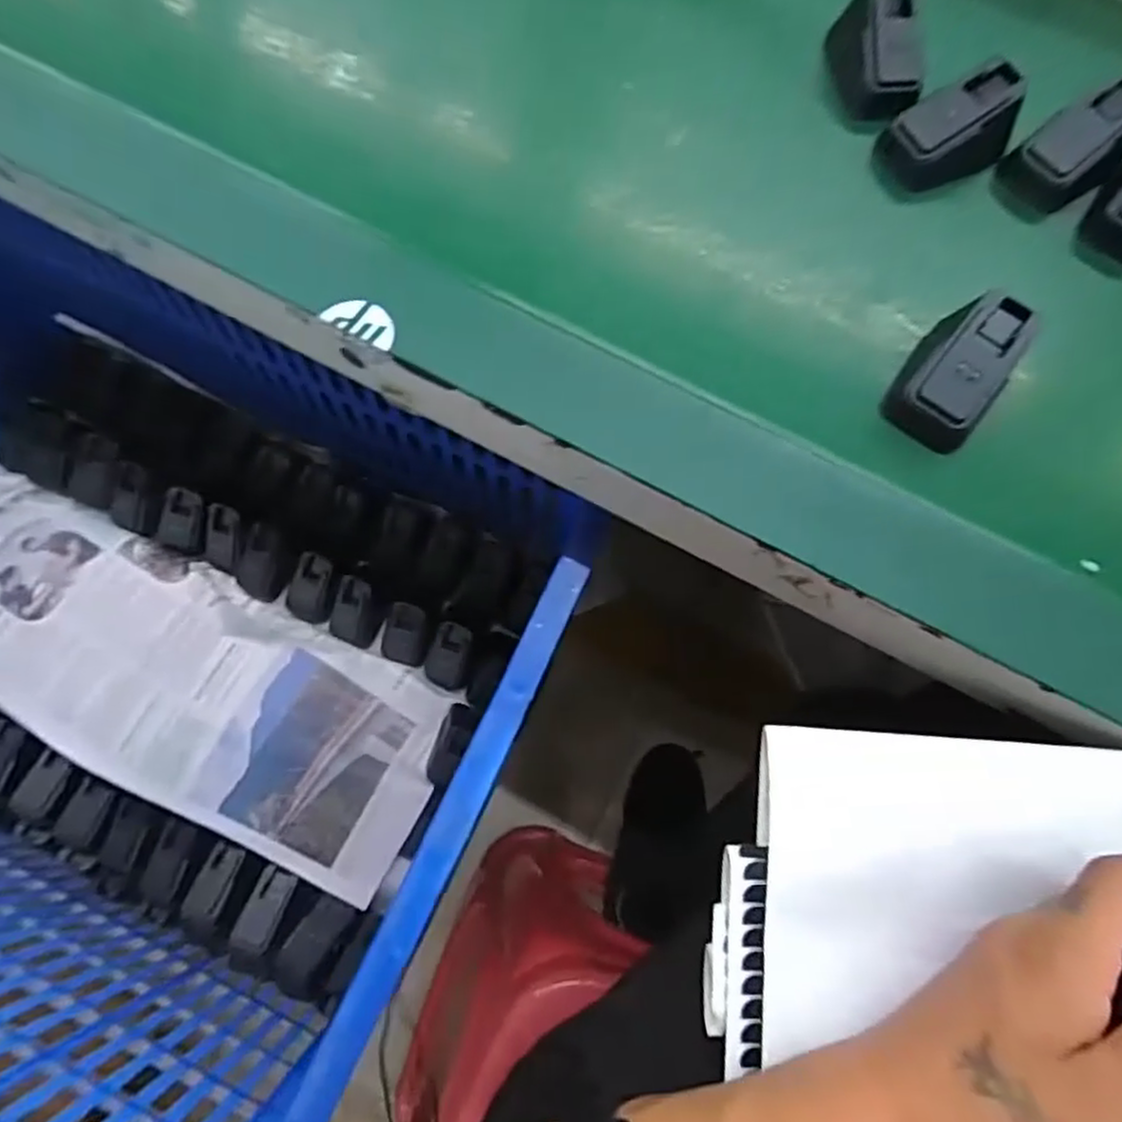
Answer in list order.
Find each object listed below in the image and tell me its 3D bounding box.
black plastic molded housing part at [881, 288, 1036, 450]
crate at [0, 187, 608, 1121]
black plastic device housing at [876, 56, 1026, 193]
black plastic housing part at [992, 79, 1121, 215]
[{"bbox_3d":[0.190,-0.091,0.337,0.039,0.035,0.071,31,93,4],"label":"black plastic molded housing part"},{"bbox_3d":[-0.354,0.036,0.519,0.667,0.296,0.444,26,74,7],"label":"crate"},{"bbox_3d":[0.220,-0.243,0.392,0.064,0.046,0.035,-21,74,-8],"label":"black plastic device housing"},{"bbox_3d":[0.288,-0.232,0.392,0.068,0.041,0.041,-36,77,-12],"label":"black plastic housing part"}]

